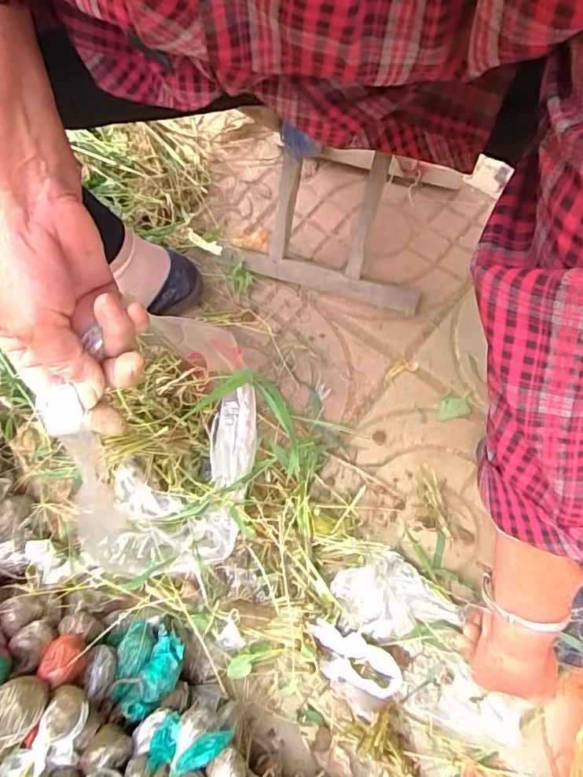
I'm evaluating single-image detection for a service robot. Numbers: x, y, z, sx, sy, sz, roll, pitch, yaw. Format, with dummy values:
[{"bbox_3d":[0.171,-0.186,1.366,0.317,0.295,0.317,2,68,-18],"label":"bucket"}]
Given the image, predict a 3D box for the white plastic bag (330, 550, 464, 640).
[{"bbox_3d":[0.105,0.219,0.513,0.114,0.036,0.081,-16,67,-1],"label":"white plastic bag"}]

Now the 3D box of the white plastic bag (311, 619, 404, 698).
[{"bbox_3d":[0.063,0.277,0.496,0.093,0.026,0.048,12,69,11],"label":"white plastic bag"}]

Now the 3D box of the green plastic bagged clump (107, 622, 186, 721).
[{"bbox_3d":[-0.145,0.278,0.488,0.078,0.053,0.080,-22,67,-3],"label":"green plastic bagged clump"}]

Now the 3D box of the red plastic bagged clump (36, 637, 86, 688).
[{"bbox_3d":[-0.217,0.256,0.454,0.037,0.024,0.039,-2,67,5],"label":"red plastic bagged clump"}]

